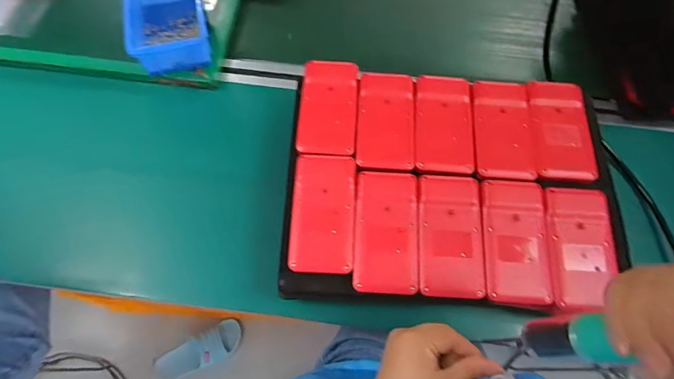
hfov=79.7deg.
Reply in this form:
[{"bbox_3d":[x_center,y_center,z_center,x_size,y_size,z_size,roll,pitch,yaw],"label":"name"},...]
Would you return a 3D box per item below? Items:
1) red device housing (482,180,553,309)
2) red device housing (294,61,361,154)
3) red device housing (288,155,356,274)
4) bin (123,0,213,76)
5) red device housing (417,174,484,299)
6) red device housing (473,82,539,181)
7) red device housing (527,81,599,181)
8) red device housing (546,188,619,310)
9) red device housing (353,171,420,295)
[{"bbox_3d":[0.174,0.049,0.391,0.061,0.019,0.116,3,65,-1],"label":"red device housing"},{"bbox_3d":[-0.009,-0.094,0.445,0.063,0.010,0.116,5,65,0],"label":"red device housing"},{"bbox_3d":[-0.013,0.022,0.400,0.060,0.015,0.115,3,65,-1],"label":"red device housing"},{"bbox_3d":[-0.226,-0.227,0.542,0.098,0.050,0.145,-14,67,-8],"label":"bin"},{"bbox_3d":[0.112,0.043,0.395,0.062,0.014,0.118,3,65,0],"label":"red device housing"},{"bbox_3d":[0.183,-0.063,0.444,0.065,0.021,0.123,5,65,0],"label":"red device housing"},{"bbox_3d":[0.245,-0.064,0.436,0.060,0.018,0.117,4,65,0],"label":"red device housing"},{"bbox_3d":[0.235,0.055,0.386,0.058,0.021,0.111,6,65,1],"label":"red device housing"},{"bbox_3d":[0.049,0.040,0.394,0.061,0.014,0.117,3,65,0],"label":"red device housing"}]

